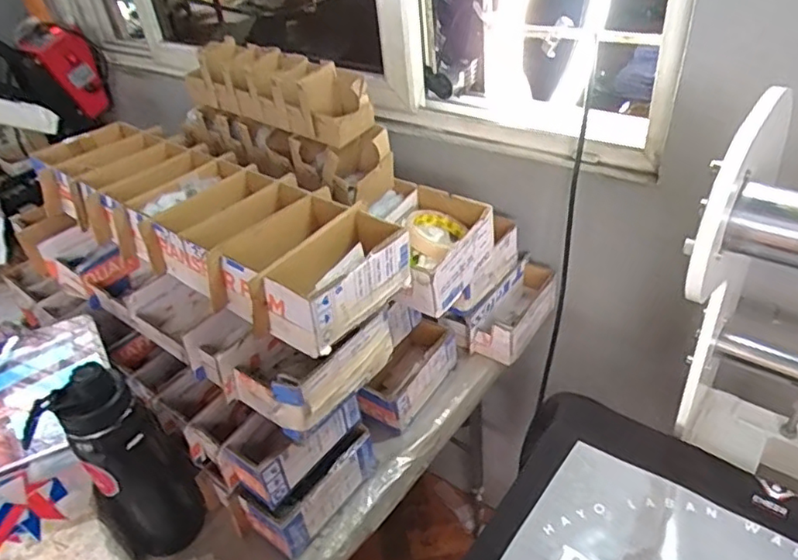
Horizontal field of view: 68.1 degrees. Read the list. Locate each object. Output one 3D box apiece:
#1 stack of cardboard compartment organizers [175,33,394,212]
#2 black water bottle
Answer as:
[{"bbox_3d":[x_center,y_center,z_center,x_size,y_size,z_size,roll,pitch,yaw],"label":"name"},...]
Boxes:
[{"bbox_3d":[-0.193,-0.243,0.882,0.391,0.153,0.123,24,47,34],"label":"stack of cardboard compartment organizers"},{"bbox_3d":[-0.308,0.212,0.670,0.114,0.299,0.085,-28,42,-25],"label":"black water bottle"}]

